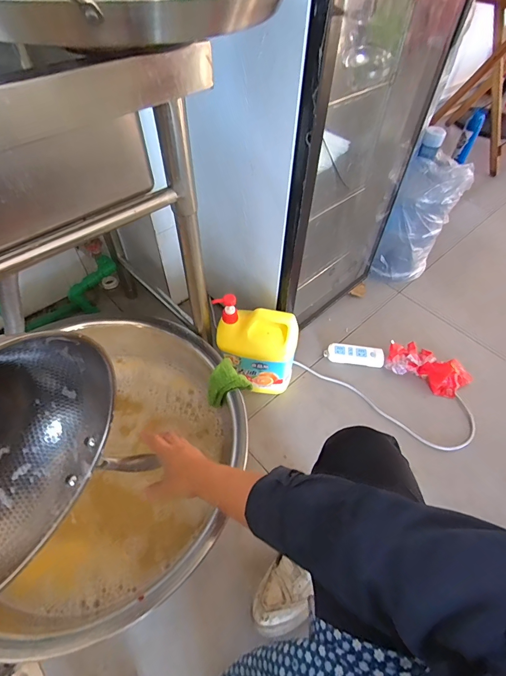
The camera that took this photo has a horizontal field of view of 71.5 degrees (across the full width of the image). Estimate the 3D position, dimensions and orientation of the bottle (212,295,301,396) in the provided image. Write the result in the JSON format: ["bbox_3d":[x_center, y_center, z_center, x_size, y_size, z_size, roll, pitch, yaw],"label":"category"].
[{"bbox_3d":[0.004,0.026,0.873,0.194,0.249,0.099,17,53,11],"label":"bottle"}]

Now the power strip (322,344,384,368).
[{"bbox_3d":[0.301,0.048,1.043,0.169,0.029,0.058,9,52,5],"label":"power strip"}]

